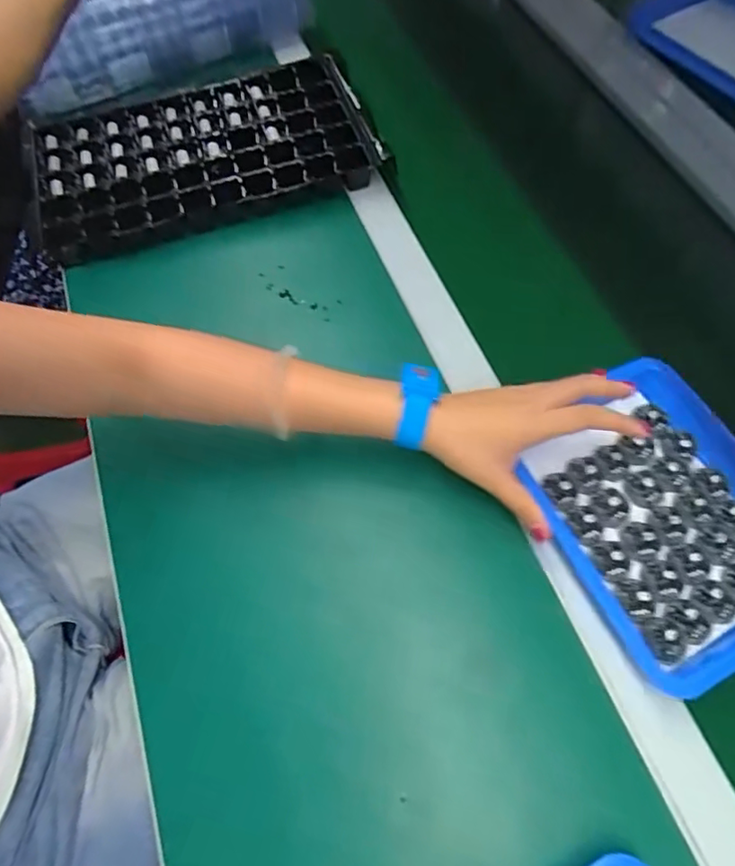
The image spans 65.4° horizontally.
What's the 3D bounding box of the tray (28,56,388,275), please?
[{"bbox_3d":[-0.174,-0.298,0.610,0.347,0.052,0.192,-14,62,-10],"label":"tray"}]

